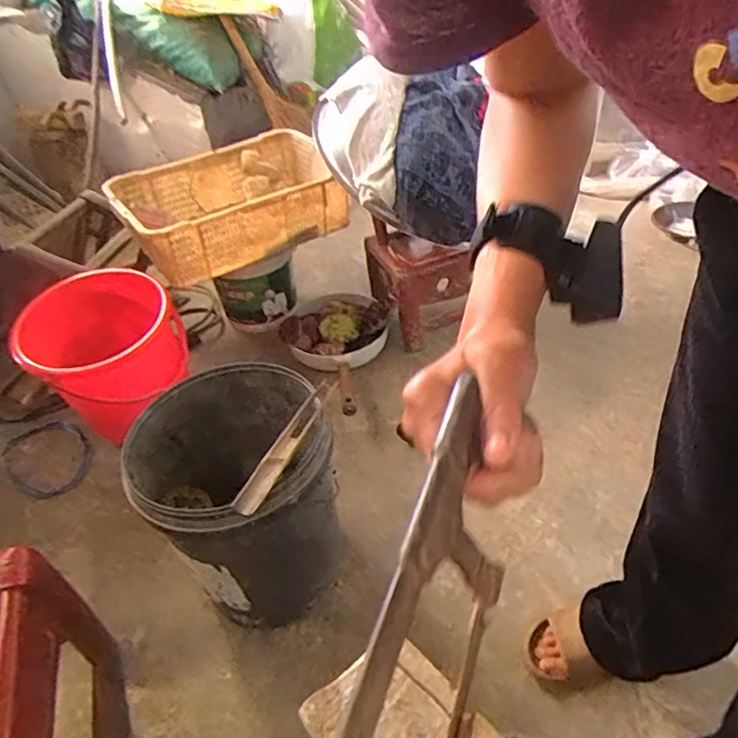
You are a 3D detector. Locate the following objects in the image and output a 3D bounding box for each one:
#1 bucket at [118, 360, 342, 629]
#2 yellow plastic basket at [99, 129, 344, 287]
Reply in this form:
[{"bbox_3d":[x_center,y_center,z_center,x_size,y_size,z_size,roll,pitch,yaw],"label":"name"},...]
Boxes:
[{"bbox_3d":[-0.194,0.234,0.950,0.295,0.381,0.298,-4,41,3],"label":"bucket"},{"bbox_3d":[-0.357,-0.430,1.475,0.538,0.180,0.396,-22,43,-17],"label":"yellow plastic basket"}]

